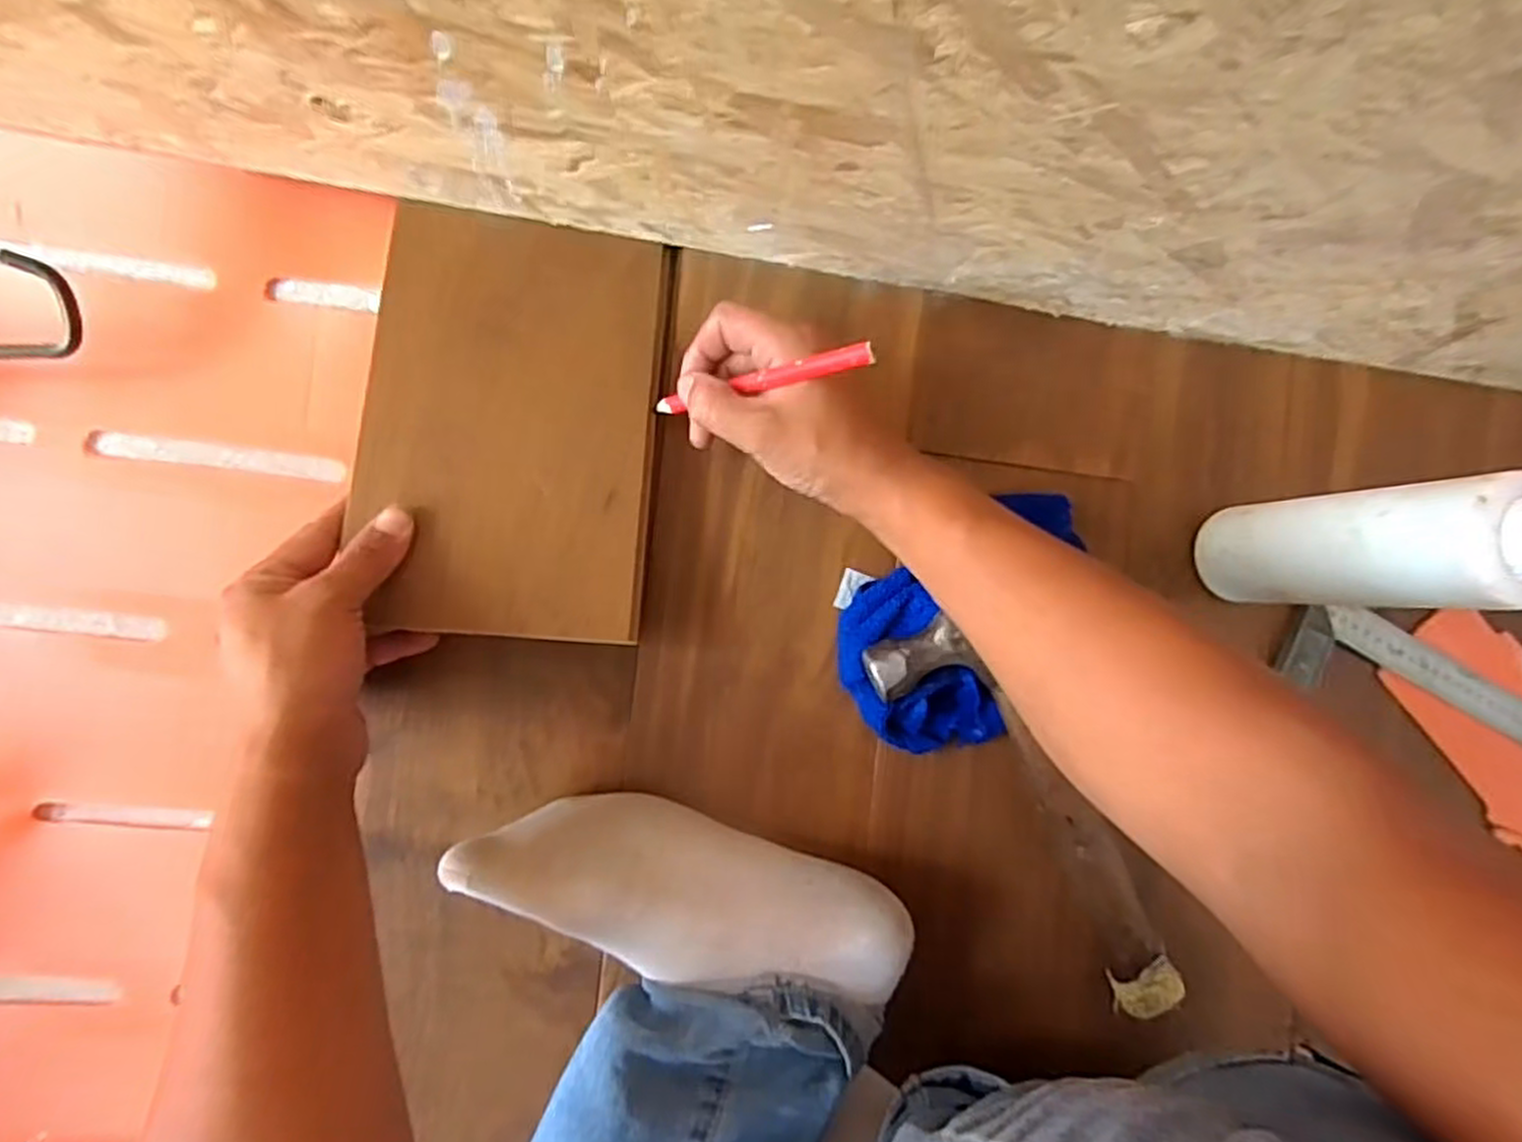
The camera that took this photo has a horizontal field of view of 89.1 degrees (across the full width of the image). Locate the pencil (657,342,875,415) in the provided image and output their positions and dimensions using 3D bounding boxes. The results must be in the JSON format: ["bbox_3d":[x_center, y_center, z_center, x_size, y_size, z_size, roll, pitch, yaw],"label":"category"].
[{"bbox_3d":[-0.003,-0.098,0.405,0.144,0.009,0.015,-7,89,37],"label":"pencil"}]

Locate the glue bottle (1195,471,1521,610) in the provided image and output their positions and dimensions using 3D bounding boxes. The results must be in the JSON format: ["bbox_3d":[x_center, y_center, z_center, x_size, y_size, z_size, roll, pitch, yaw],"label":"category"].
[{"bbox_3d":[0.320,-0.011,0.415,0.050,0.200,0.060,3,88,-9],"label":"glue bottle"}]

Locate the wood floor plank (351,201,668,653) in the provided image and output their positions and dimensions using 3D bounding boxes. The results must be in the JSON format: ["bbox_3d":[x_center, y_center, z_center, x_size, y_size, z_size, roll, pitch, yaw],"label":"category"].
[{"bbox_3d":[-0.138,-0.083,0.429,0.151,0.008,0.233,4,81,-8],"label":"wood floor plank"}]

